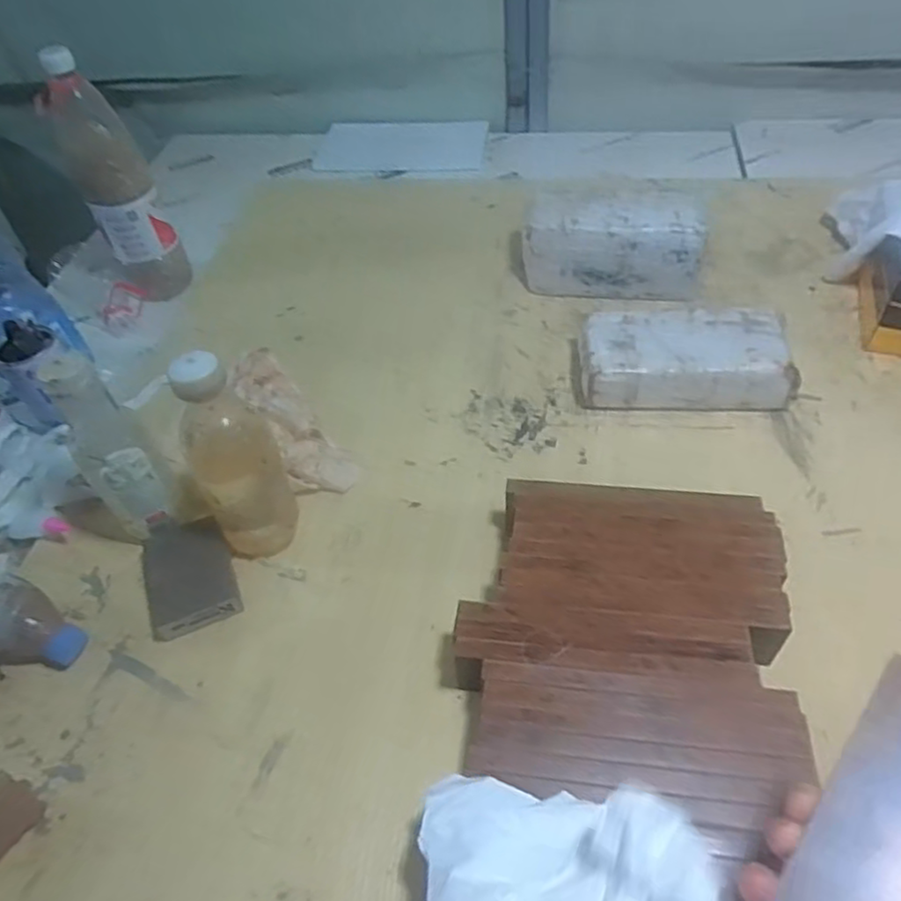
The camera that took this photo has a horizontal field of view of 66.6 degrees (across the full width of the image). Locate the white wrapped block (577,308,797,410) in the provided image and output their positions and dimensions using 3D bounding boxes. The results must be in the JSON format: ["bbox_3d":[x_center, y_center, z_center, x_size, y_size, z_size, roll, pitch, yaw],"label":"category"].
[{"bbox_3d":[0.246,-0.095,0.734,0.214,0.064,0.109,3,49,9],"label":"white wrapped block"}]

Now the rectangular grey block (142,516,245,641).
[{"bbox_3d":[-0.238,0.115,0.625,0.080,0.020,0.105,-20,50,-11],"label":"rectangular grey block"}]

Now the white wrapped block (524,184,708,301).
[{"bbox_3d":[0.199,-0.254,0.846,0.219,0.106,0.098,4,50,10],"label":"white wrapped block"}]

